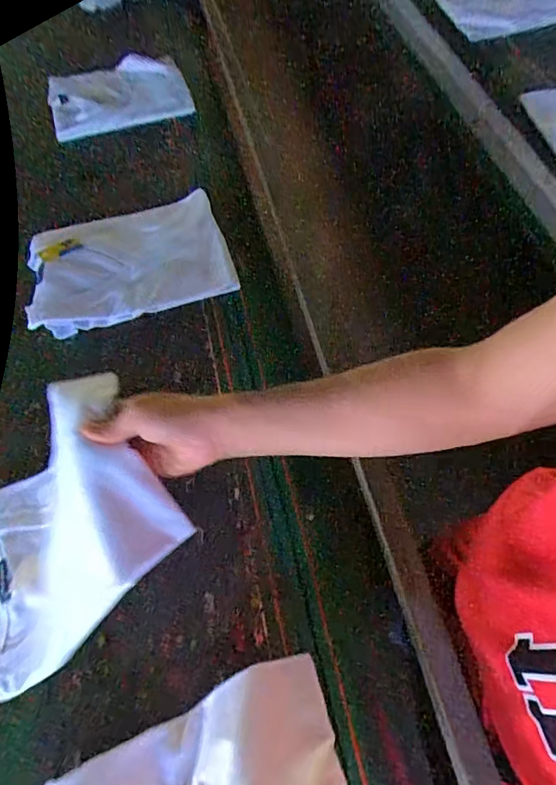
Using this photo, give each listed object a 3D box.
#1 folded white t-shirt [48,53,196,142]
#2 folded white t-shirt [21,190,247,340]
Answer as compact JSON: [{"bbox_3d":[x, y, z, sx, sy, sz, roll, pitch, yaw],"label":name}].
[{"bbox_3d":[-0.321,-0.585,0.996,0.283,0.087,0.174,-8,57,-1],"label":"folded white t-shirt"},{"bbox_3d":[-0.240,-0.212,0.792,0.308,0.065,0.208,-17,60,-5],"label":"folded white t-shirt"}]

